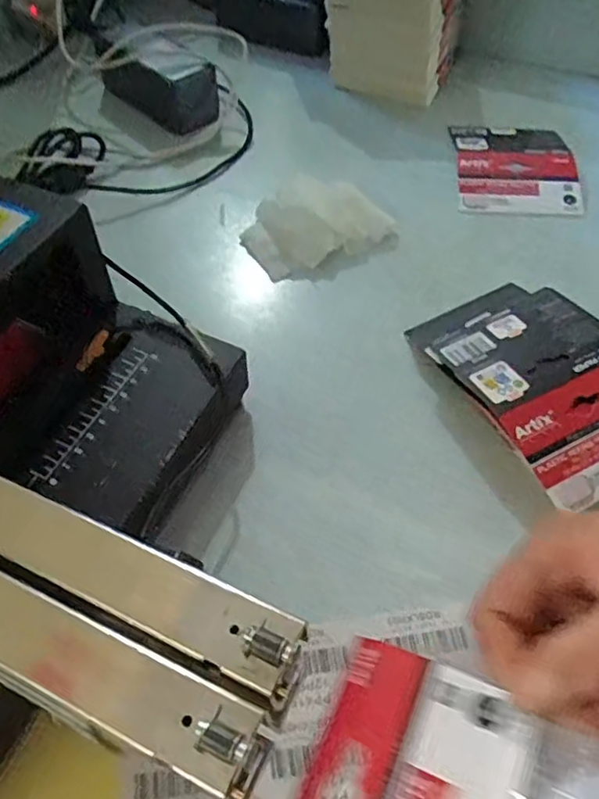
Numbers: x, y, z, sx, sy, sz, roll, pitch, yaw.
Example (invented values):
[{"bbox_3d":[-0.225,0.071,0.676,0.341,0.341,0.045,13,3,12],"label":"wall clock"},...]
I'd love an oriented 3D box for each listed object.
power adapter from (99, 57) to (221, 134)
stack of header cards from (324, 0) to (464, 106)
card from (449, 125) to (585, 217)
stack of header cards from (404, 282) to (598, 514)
[{"bbox_3d":[-0.132,-0.299,0.589,0.120,0.044,0.052,36,61,23],"label":"power adapter"},{"bbox_3d":[0.098,-0.387,0.608,0.120,0.132,0.107,18,55,12],"label":"stack of header cards"},{"bbox_3d":[0.189,-0.210,0.548,0.101,0.016,0.130,4,54,1],"label":"card"},{"bbox_3d":[0.151,-0.016,0.390,0.110,0.034,0.168,-20,57,-15],"label":"stack of header cards"}]

